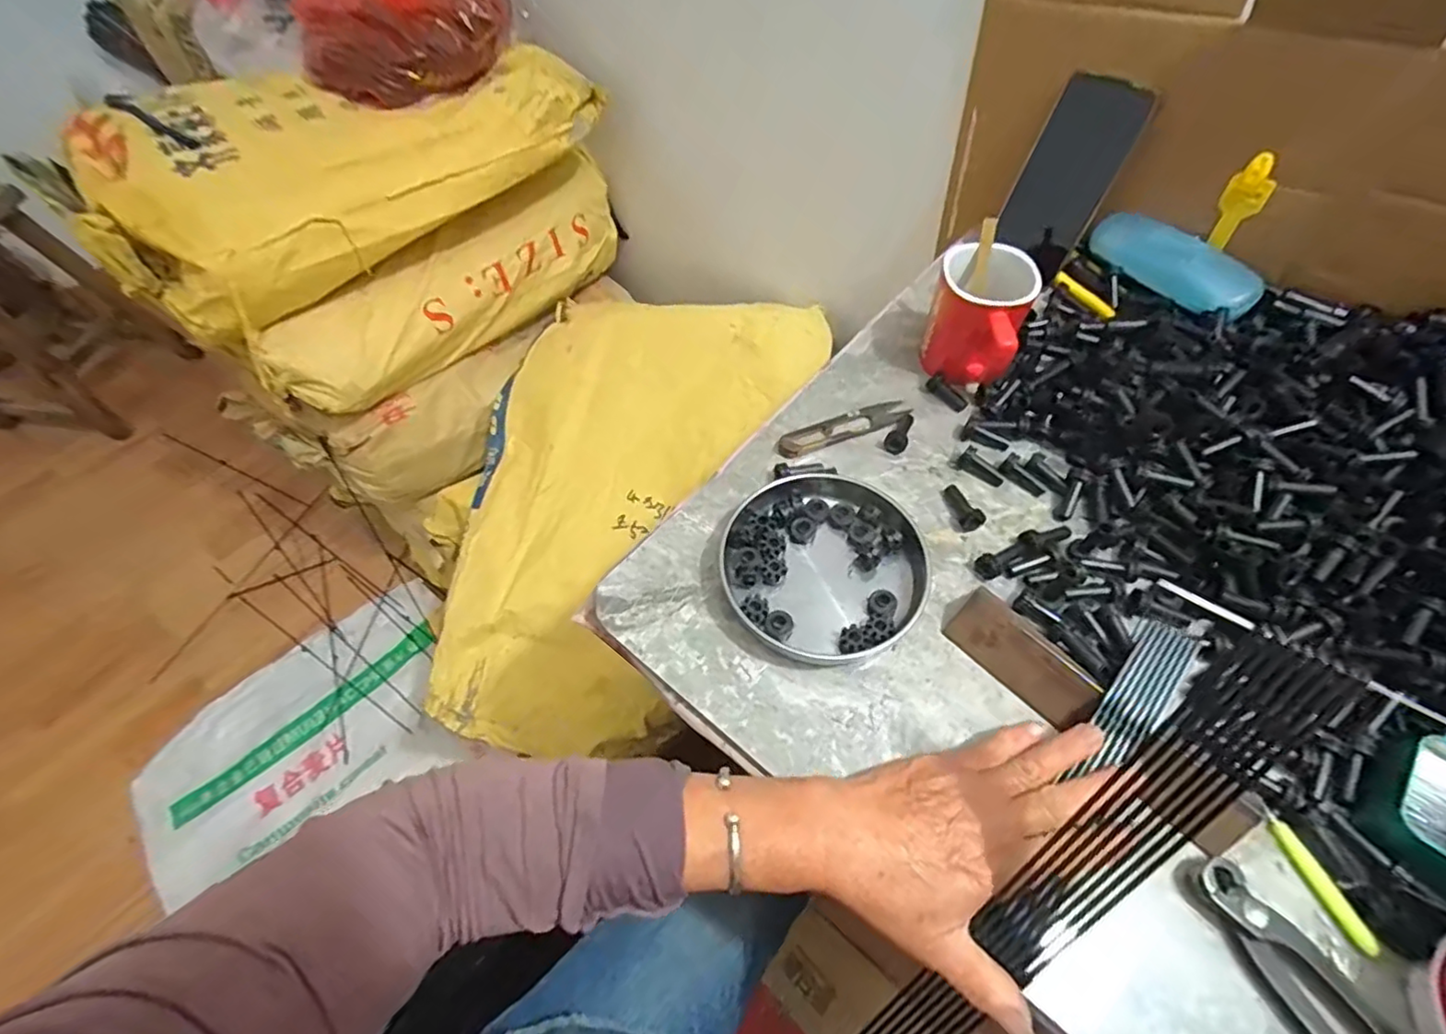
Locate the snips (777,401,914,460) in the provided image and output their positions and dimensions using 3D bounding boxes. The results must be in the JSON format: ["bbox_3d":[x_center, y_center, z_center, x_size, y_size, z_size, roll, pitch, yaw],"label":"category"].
[{"bbox_3d":[0.101,-0.075,0.504,0.117,0.009,0.027,-23,60,-12],"label":"snips"}]

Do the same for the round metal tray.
[{"bbox_3d":[0.072,0.031,0.428,0.136,0.026,0.140,-1,58,1],"label":"round metal tray"}]

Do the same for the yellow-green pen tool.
[{"bbox_3d":[0.315,0.189,0.324,0.011,0.006,0.073,-19,59,-10],"label":"yellow-green pen tool"}]

